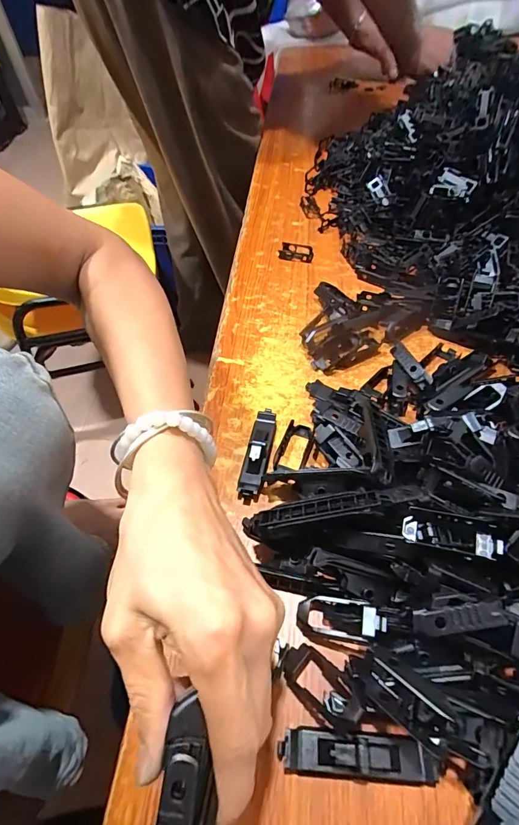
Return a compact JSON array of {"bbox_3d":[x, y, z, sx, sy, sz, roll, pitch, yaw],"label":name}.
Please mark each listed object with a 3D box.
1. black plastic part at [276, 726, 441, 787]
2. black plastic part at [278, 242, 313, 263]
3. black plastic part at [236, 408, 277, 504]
[{"bbox_3d":[0.050,0.178,0.209,0.079,0.008,0.019,2,54,6],"label":"black plastic part"},{"bbox_3d":[0.043,-0.193,0.490,0.040,0.015,0.021,15,57,15],"label":"black plastic part"},{"bbox_3d":[-0.001,0.033,0.322,0.019,0.009,0.082,6,55,9],"label":"black plastic part"}]

